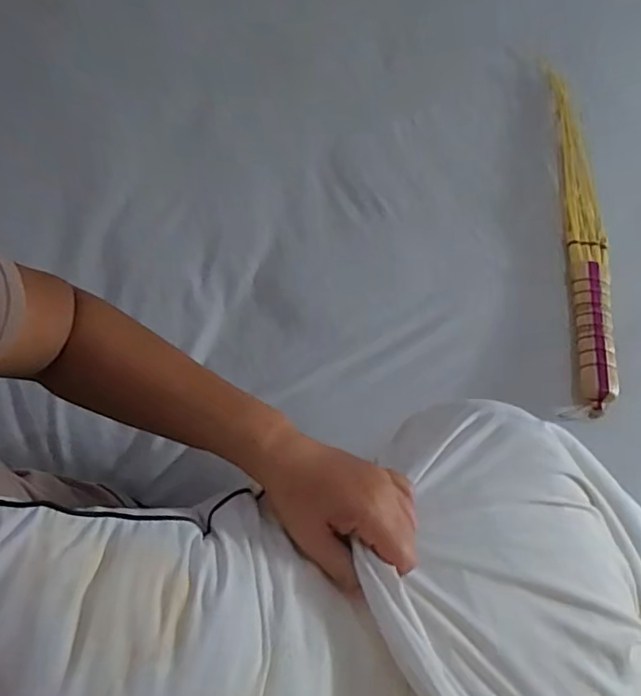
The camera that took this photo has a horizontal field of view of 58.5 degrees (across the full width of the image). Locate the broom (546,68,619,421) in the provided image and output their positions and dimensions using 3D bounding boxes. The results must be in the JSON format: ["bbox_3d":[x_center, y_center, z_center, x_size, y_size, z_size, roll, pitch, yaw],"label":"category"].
[{"bbox_3d":[0.332,-0.156,0.725,0.059,0.034,0.507,7,64,3],"label":"broom"}]

